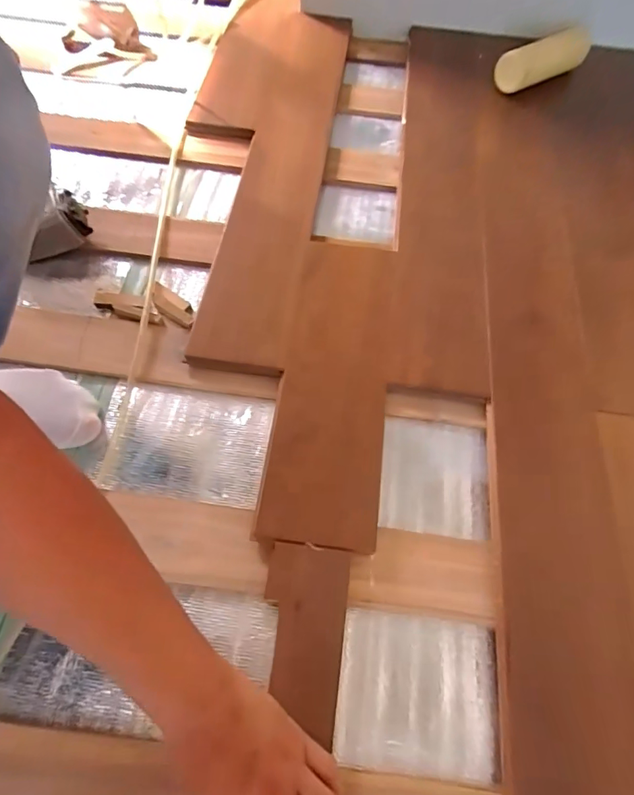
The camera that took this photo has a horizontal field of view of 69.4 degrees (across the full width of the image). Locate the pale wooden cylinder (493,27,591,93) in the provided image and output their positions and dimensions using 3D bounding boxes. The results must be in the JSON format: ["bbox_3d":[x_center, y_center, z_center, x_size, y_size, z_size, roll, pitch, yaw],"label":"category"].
[{"bbox_3d":[0.422,-0.623,0.851,0.199,0.052,0.060,-27,66,-15],"label":"pale wooden cylinder"}]

